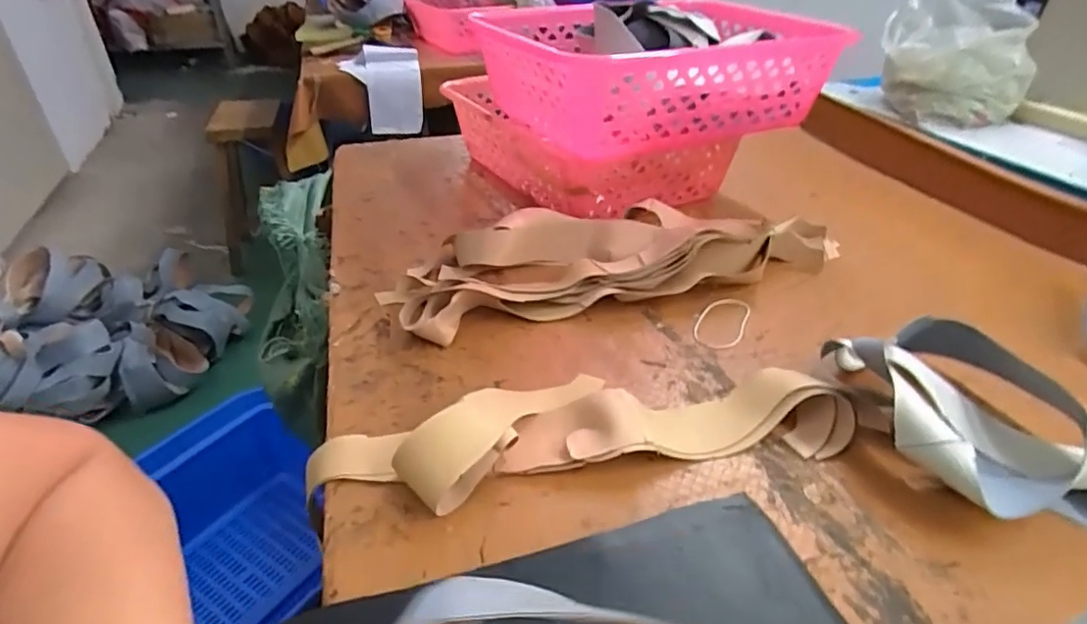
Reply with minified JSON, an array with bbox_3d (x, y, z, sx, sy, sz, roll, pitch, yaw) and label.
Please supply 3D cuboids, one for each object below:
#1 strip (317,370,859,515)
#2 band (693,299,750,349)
[{"bbox_3d":[0.029,0.083,0.474,0.429,0.040,0.120,-6,35,-8],"label":"strip"},{"bbox_3d":[0.185,0.011,0.613,0.047,0.004,0.103,15,37,21],"label":"band"}]

